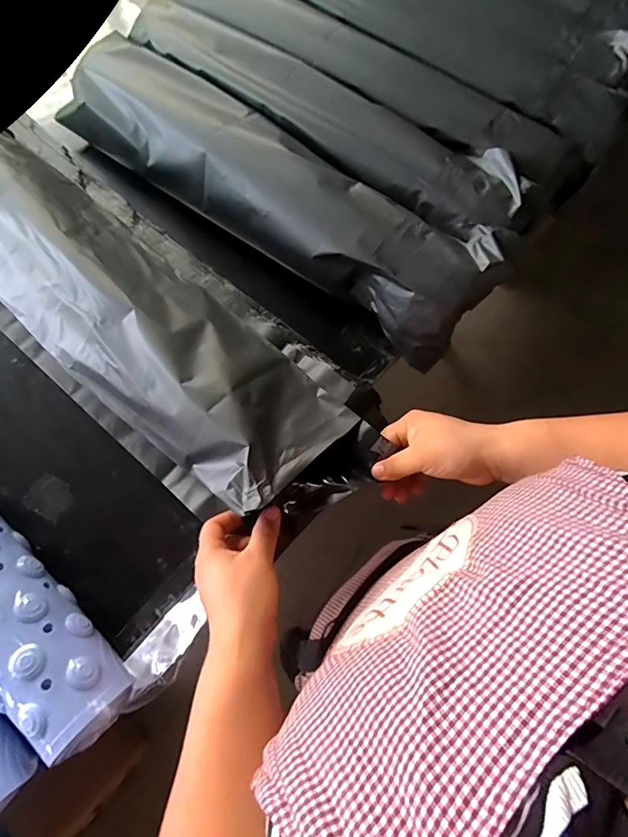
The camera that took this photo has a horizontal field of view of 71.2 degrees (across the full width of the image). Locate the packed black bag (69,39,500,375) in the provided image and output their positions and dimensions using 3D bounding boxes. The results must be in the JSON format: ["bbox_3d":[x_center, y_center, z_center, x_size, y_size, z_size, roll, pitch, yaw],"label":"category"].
[{"bbox_3d":[-0.071,-0.292,0.550,0.607,0.097,0.131,38,77,13],"label":"packed black bag"}]

